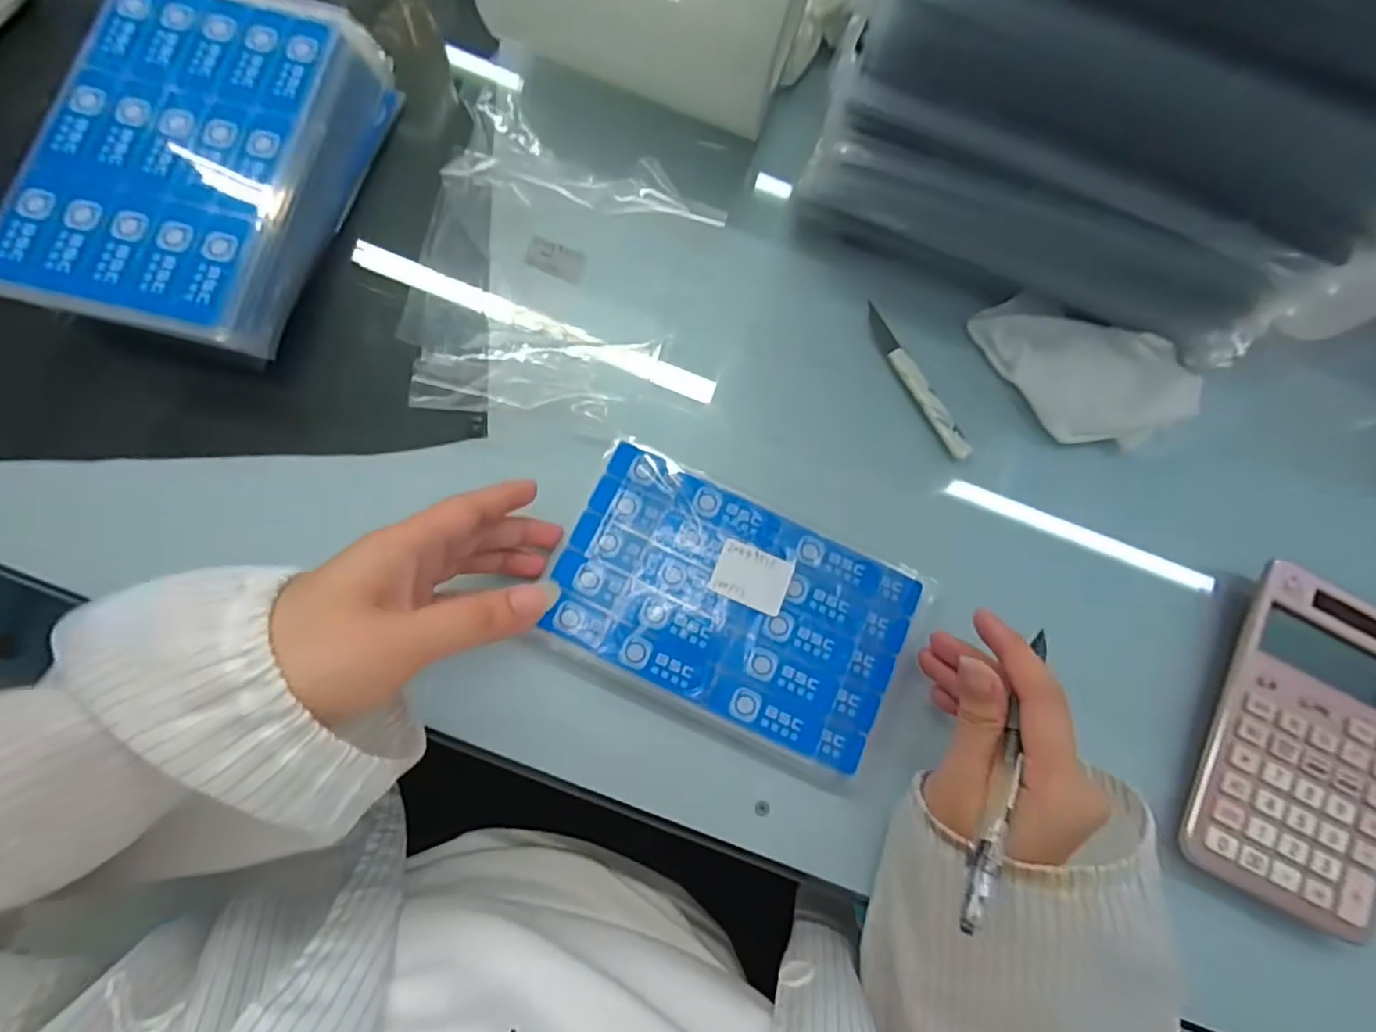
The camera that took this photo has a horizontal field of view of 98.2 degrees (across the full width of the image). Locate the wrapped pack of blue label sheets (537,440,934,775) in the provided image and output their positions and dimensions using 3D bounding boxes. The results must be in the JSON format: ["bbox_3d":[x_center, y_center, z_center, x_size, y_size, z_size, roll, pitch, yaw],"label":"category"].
[{"bbox_3d":[0.026,0.047,0.317,0.184,0.016,0.114,26,82,-3],"label":"wrapped pack of blue label sheets"}]

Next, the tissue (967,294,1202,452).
[{"bbox_3d":[0.241,-0.094,0.362,0.087,0.027,0.113,-31,85,-11],"label":"tissue"}]

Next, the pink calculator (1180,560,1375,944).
[{"bbox_3d":[0.342,0.124,0.325,0.099,0.022,0.174,28,78,-1],"label":"pink calculator"}]

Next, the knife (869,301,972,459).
[{"bbox_3d":[0.138,-0.081,0.358,0.013,0.012,0.105,-28,84,-10],"label":"knife"}]

